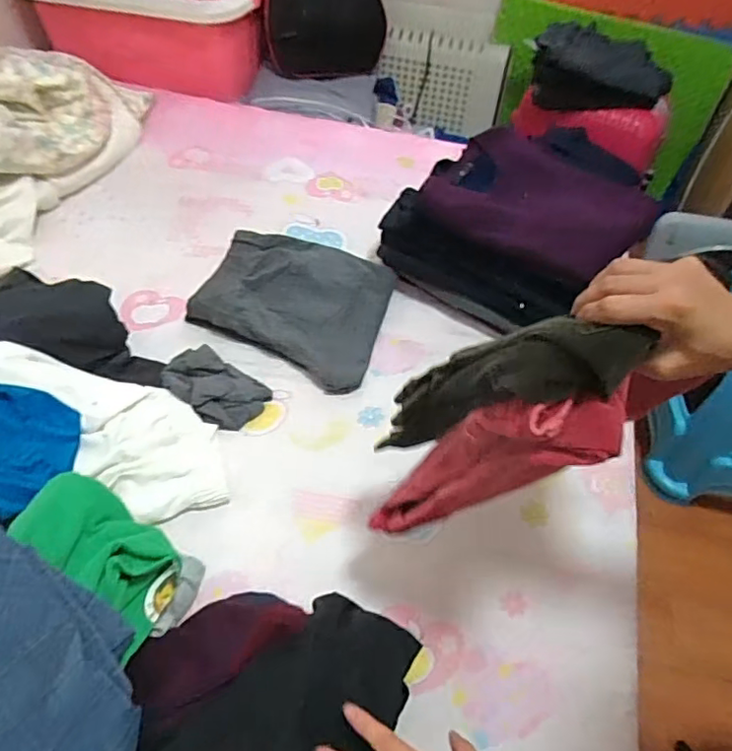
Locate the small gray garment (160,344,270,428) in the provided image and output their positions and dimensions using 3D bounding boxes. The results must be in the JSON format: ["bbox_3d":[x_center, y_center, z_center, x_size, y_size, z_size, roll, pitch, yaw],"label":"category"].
[{"bbox_3d":[-0.225,0.016,0.844,0.154,0.032,0.095,30,55,20],"label":"small gray garment"}]

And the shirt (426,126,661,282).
[{"bbox_3d":[0.303,-0.298,0.966,0.312,0.060,0.278,33,56,22],"label":"shirt"}]

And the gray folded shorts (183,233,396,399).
[{"bbox_3d":[-0.113,-0.122,0.949,0.295,0.056,0.261,18,52,11],"label":"gray folded shorts"}]

